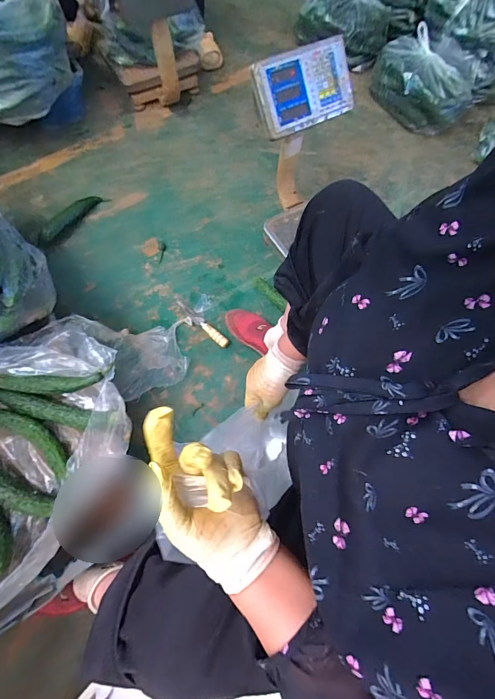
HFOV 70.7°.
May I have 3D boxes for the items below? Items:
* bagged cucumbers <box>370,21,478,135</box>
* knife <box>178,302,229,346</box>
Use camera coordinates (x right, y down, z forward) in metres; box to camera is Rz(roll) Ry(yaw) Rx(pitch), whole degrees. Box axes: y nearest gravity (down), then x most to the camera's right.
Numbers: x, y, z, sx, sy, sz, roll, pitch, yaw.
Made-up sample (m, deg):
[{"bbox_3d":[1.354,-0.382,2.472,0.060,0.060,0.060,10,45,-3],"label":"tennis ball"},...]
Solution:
[{"bbox_3d":[0.661,-1.000,1.315,0.375,0.163,0.336,18,67,5],"label":"bagged cucumbers"},{"bbox_3d":[-0.122,-0.074,0.939,0.194,0.032,0.026,43,72,15],"label":"knife"}]

